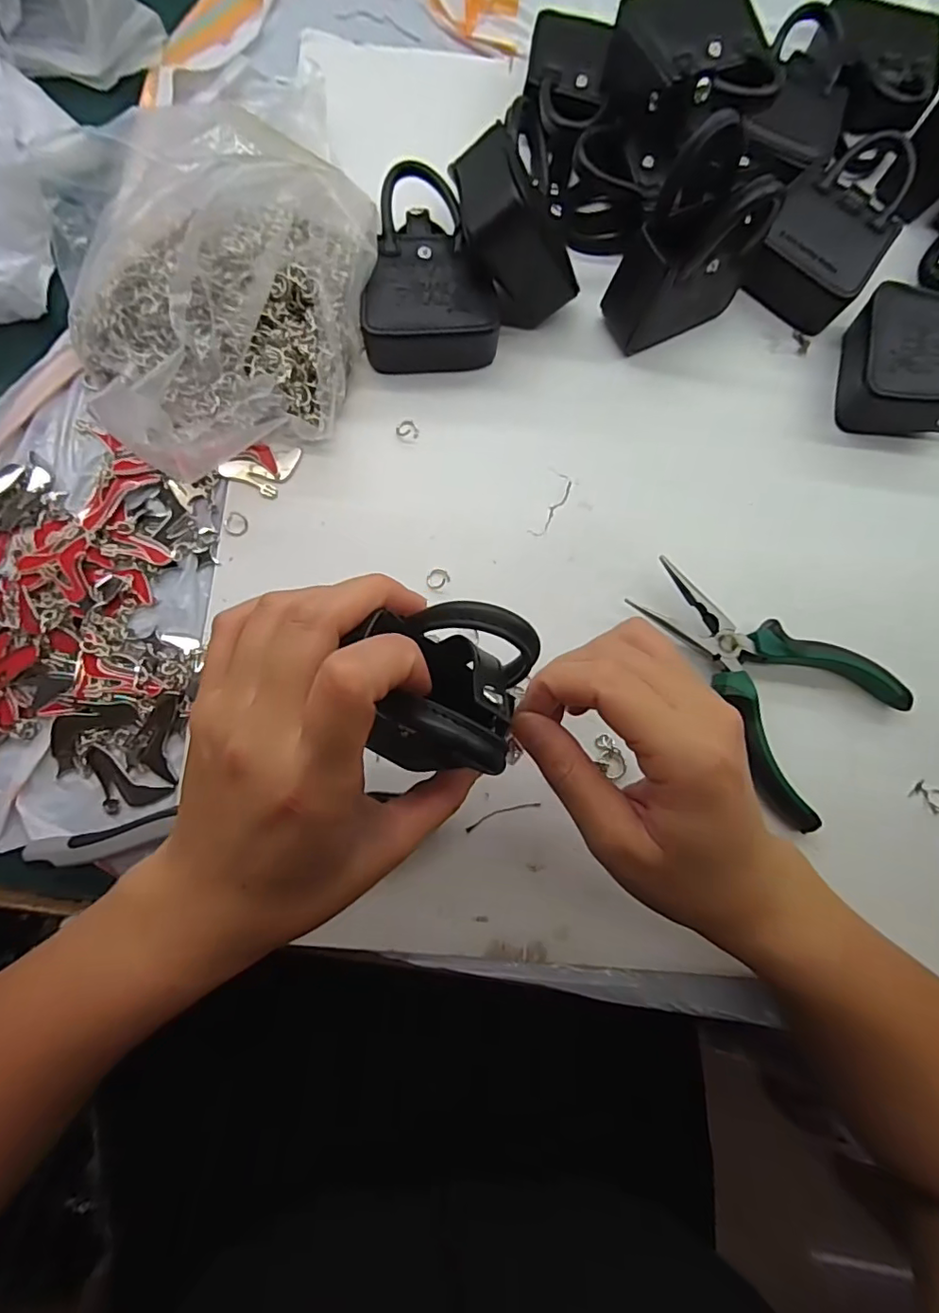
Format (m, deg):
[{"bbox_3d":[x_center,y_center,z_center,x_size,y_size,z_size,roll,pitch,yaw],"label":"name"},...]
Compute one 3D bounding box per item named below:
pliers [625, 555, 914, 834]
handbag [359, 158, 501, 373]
[{"bbox_3d":[0.157,0.009,0.308,0.148,0.025,0.093,44,82,5],"label":"pliers"},{"bbox_3d":[-0.028,-0.222,0.323,0.075,0.039,0.104,-9,82,-4],"label":"handbag"}]

